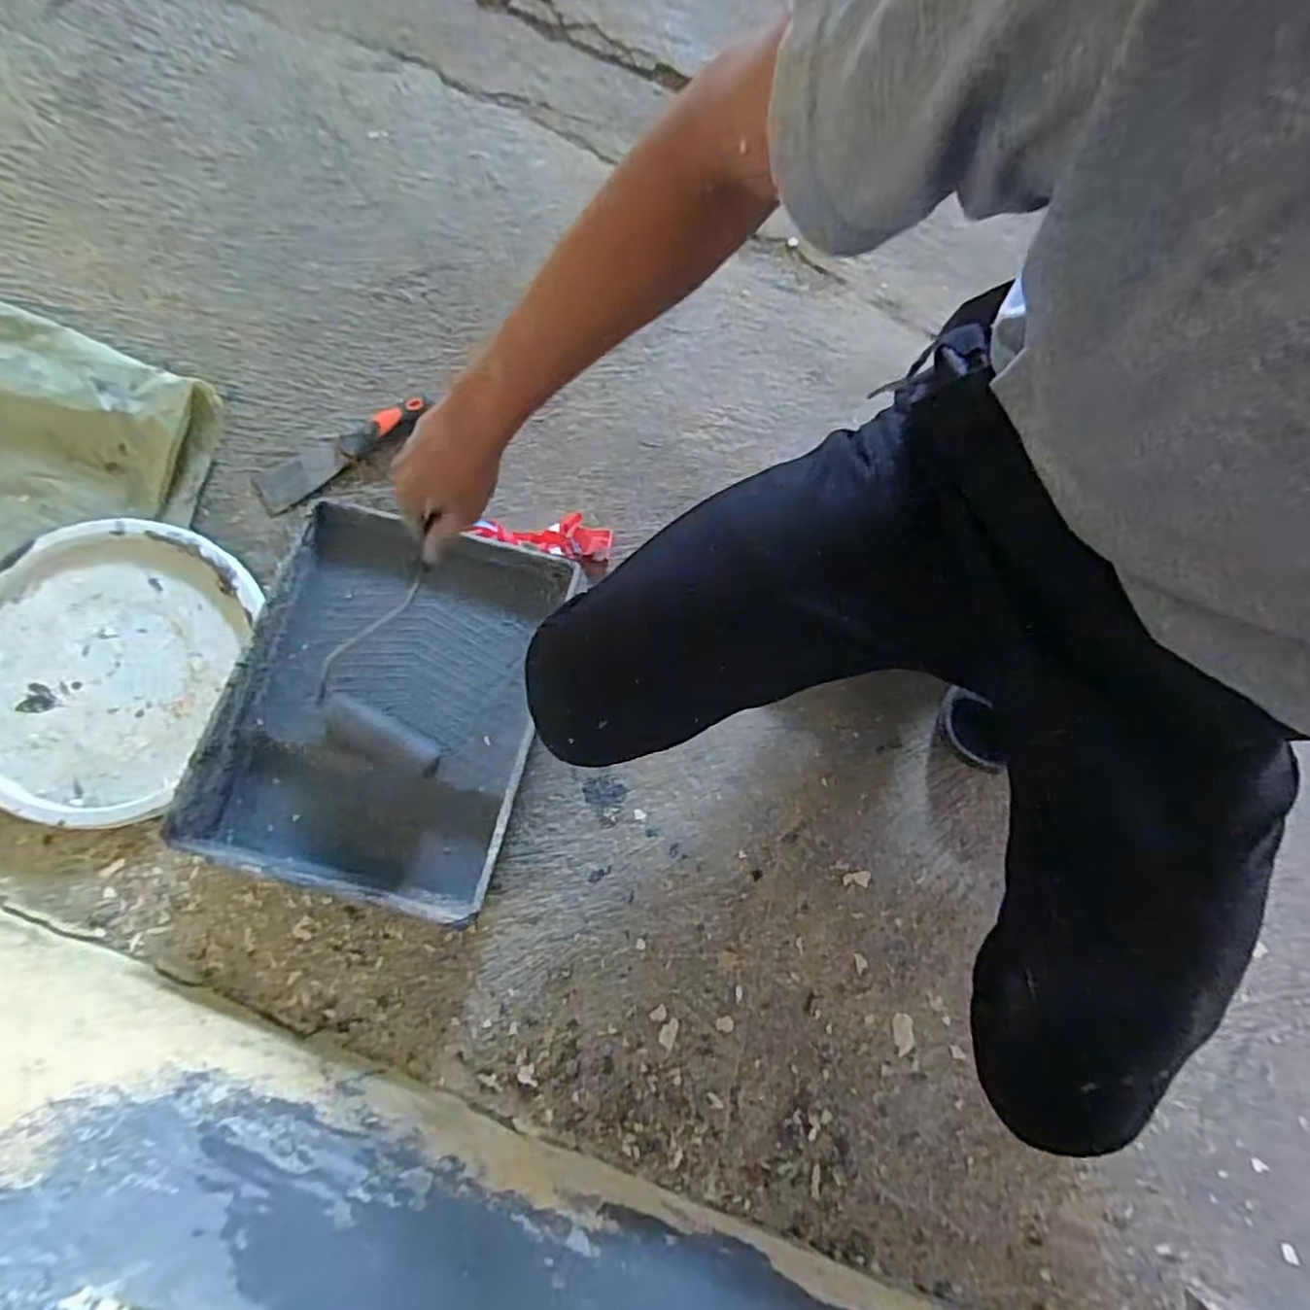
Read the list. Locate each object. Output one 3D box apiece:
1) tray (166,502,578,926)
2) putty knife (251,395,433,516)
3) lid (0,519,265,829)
[{"bbox_3d":[-0.248,0.040,0.664,0.279,0.067,0.357,14,79,1],"label":"tray"},{"bbox_3d":[-0.330,-0.217,0.731,0.194,0.029,0.052,-29,81,-7],"label":"putty knife"},{"bbox_3d":[-0.556,0.006,0.683,0.260,0.017,0.290,18,79,2],"label":"lid"}]

